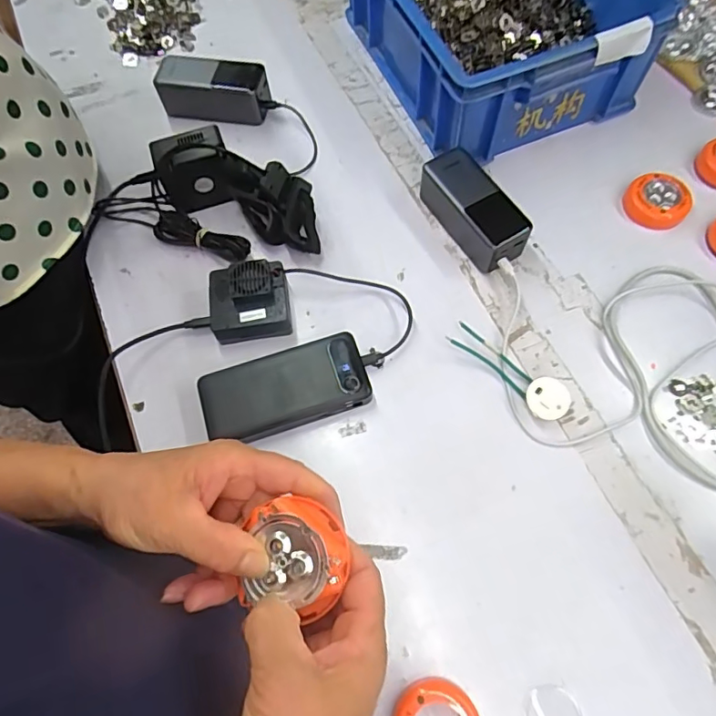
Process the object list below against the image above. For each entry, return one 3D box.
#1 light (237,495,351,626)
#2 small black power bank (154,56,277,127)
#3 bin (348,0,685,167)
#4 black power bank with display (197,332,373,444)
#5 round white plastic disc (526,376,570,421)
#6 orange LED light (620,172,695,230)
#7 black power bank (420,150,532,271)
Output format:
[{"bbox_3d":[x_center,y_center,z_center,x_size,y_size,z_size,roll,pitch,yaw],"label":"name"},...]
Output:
[{"bbox_3d":[-0.033,0.106,0.274,0.056,0.017,0.055,-1,66,3],"label":"light"},{"bbox_3d":[-0.175,-0.329,0.637,0.135,0.052,0.065,8,67,7],"label":"small black power bank"},{"bbox_3d":[0.164,-0.429,0.627,0.282,0.116,0.362,-20,67,-6],"label":"bin"},{"bbox_3d":[-0.068,0.032,0.491,0.153,0.031,0.075,-18,67,-5],"label":"black power bank with display"},{"bbox_3d":[0.177,0.039,0.482,0.039,0.021,0.038,-1,66,3],"label":"round white plastic disc"},{"bbox_3d":[0.331,-0.175,0.569,0.066,0.018,0.063,-1,66,3],"label":"orange LED light"},{"bbox_3d":[0.120,-0.159,0.553,0.059,0.053,0.133,-33,69,-11],"label":"black power bank"}]

